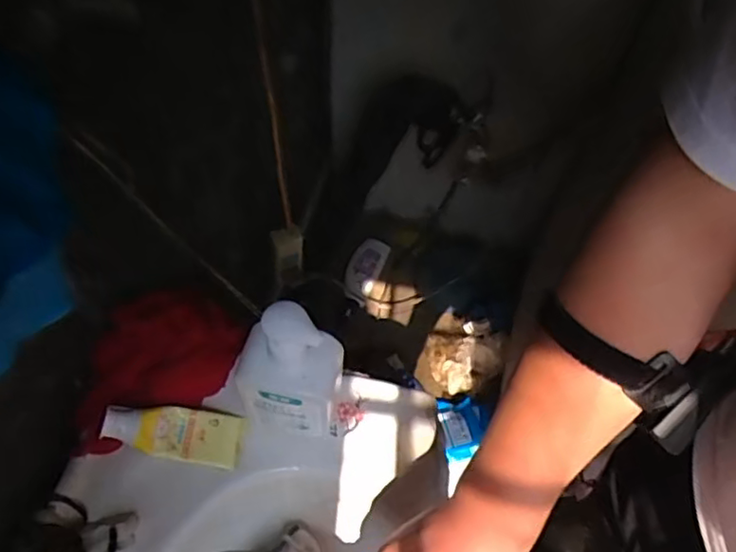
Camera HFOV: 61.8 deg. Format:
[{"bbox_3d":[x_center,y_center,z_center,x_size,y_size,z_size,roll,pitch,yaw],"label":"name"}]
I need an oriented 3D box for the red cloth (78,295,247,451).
[{"bbox_3d":[-0.202,0.078,0.575,0.168,0.055,0.094,-30,61,-22],"label":"red cloth"}]

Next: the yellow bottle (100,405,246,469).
[{"bbox_3d":[-0.173,0.141,0.552,0.122,0.020,0.045,16,51,-23],"label":"yellow bottle"}]

